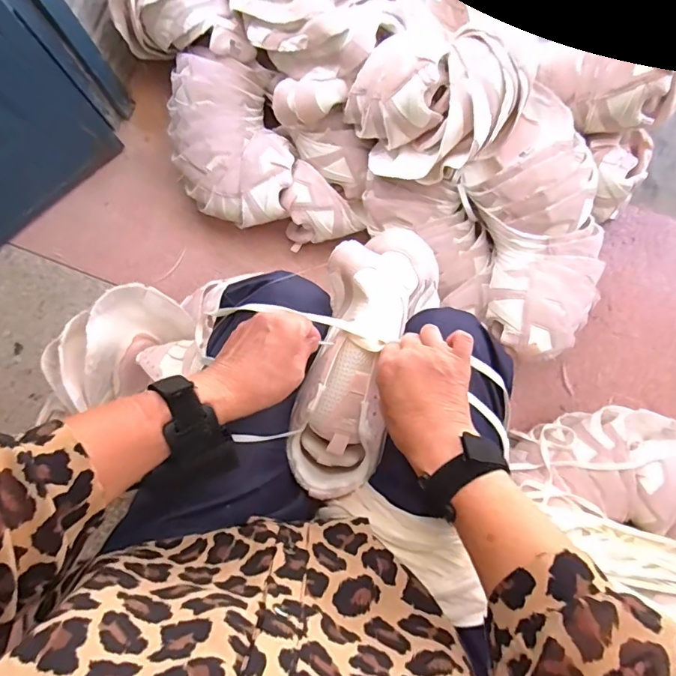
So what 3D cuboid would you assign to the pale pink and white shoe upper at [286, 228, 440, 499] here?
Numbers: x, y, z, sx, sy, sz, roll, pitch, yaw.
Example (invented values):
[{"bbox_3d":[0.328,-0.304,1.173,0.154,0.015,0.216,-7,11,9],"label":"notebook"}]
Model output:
[{"bbox_3d":[0.025,0.017,0.498,0.101,0.129,0.278,19,79,6],"label":"pale pink and white shoe upper"}]

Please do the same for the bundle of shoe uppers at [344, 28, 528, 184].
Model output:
[{"bbox_3d":[0.128,-0.359,0.738,0.200,0.132,0.243,-44,81,-5],"label":"bundle of shoe uppers"}]

